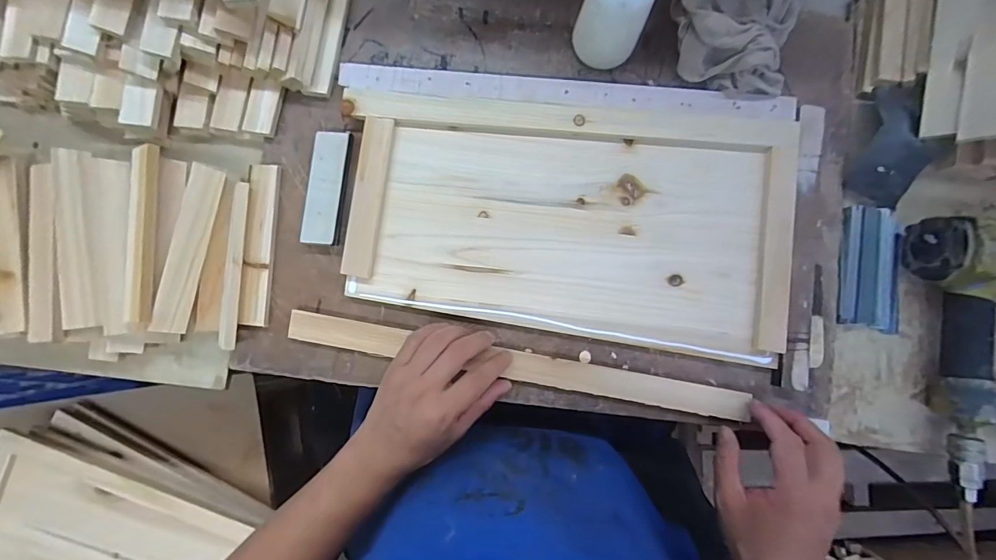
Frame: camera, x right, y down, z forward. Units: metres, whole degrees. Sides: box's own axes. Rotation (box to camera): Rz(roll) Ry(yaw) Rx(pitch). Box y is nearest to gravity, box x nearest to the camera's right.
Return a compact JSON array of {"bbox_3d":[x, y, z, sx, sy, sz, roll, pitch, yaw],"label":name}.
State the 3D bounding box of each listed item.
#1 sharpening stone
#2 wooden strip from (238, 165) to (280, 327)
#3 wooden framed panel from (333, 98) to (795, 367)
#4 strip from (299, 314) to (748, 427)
[{"bbox_3d":[-0.167,-0.090,0.420,0.036,0.014,0.111,7,87,-2],"label":"sharpening stone"},{"bbox_3d":[-0.231,-0.034,0.412,0.025,0.007,0.154,4,85,-22],"label":"wooden strip"},{"bbox_3d":[0.074,-0.057,0.417,0.423,0.016,0.235,4,86,0],"label":"wooden framed panel"},{"bbox_3d":[0.022,0.084,0.414,0.445,0.011,0.028,10,86,1],"label":"strip"}]

